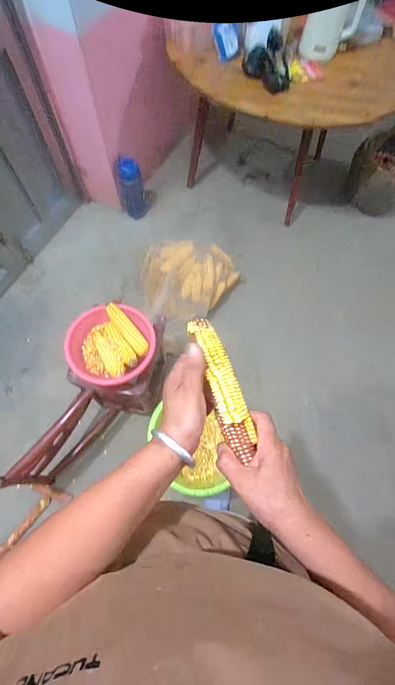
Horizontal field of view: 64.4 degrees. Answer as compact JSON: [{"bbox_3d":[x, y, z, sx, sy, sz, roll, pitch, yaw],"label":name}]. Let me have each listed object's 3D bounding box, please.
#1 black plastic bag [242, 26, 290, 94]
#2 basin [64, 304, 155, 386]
[{"bbox_3d":[0.278,-1.104,1.224,0.074,0.173,0.197,-36,73,-15],"label":"black plastic bag"},{"bbox_3d":[-0.279,0.009,1.036,0.269,0.097,0.254,1,67,-2],"label":"basin"}]

